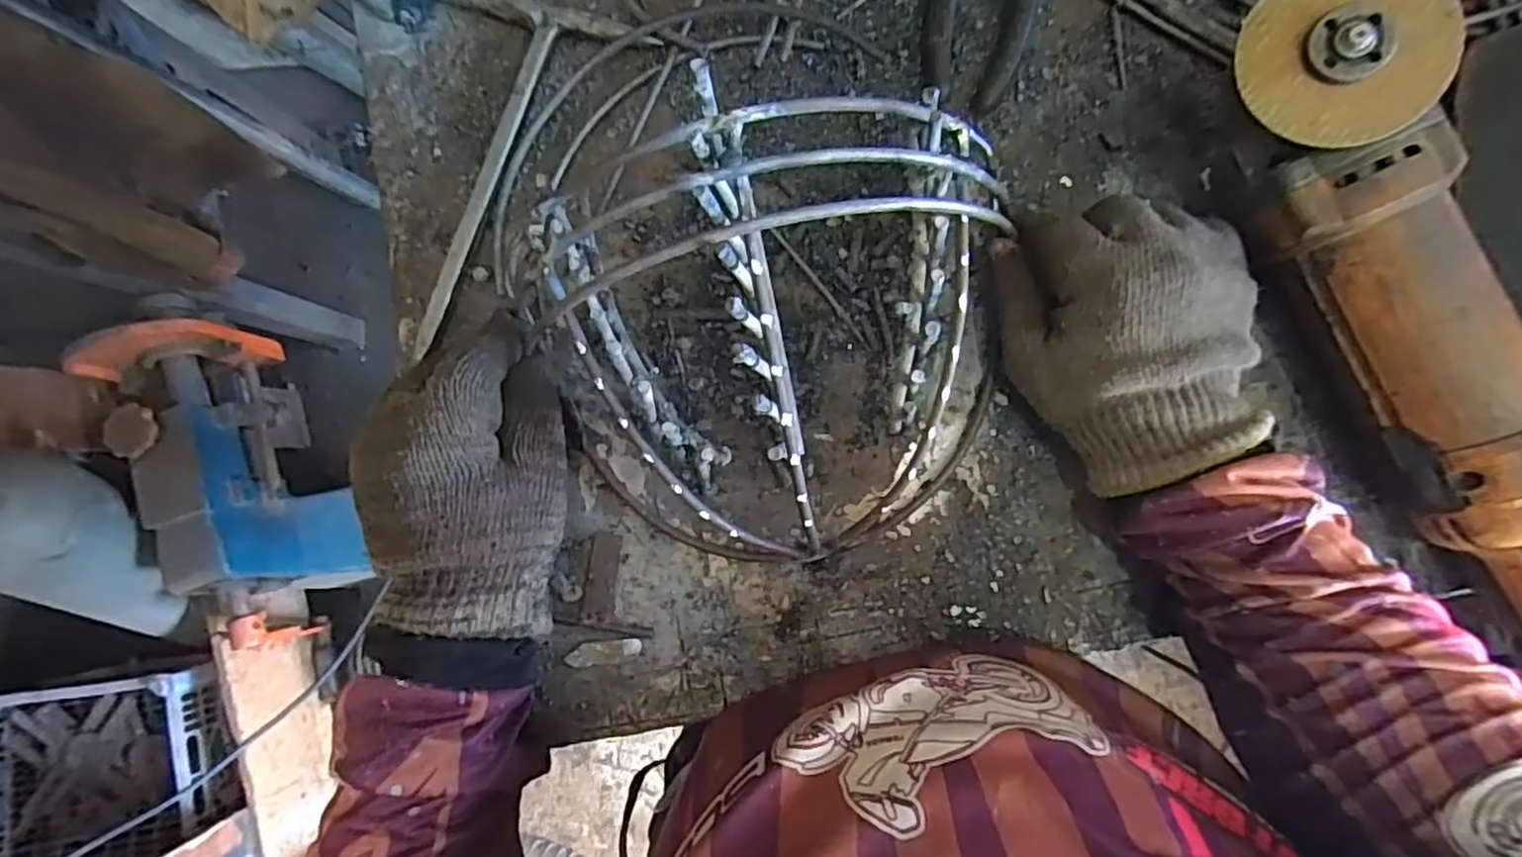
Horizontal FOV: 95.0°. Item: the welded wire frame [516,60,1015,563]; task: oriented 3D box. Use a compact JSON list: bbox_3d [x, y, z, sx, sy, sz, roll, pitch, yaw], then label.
[{"bbox_3d":[0.003,-0.034,0.320,0.222,0.118,0.193,-2,87,5],"label":"welded wire frame"}]

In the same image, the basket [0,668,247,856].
[{"bbox_3d":[-1.056,0.573,1.116,0.487,0.161,0.326,-9,86,4],"label":"basket"}]

